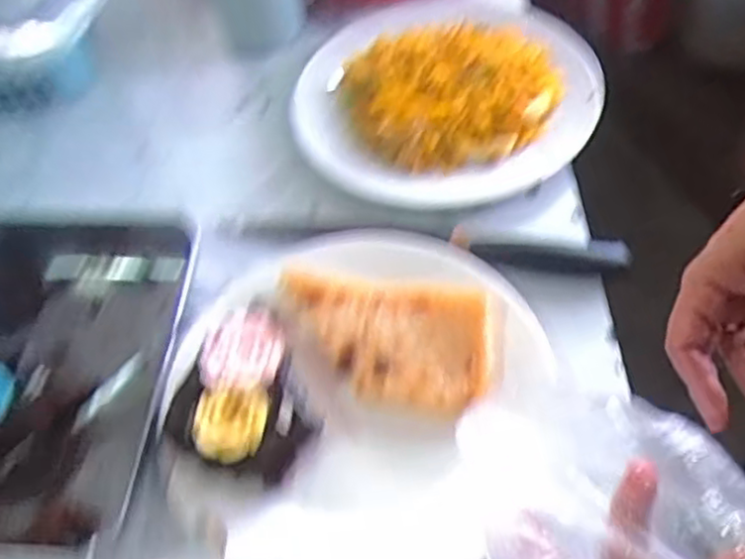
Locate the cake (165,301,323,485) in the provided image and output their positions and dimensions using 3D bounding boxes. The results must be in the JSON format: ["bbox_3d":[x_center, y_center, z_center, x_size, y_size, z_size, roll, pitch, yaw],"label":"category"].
[{"bbox_3d":[-0.074,0.074,0.438,0.088,0.042,0.093,-3,55,4],"label":"cake"}]

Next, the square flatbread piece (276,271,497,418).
[{"bbox_3d":[0.004,0.038,0.474,0.151,0.019,0.091,7,56,11],"label":"square flatbread piece"}]

